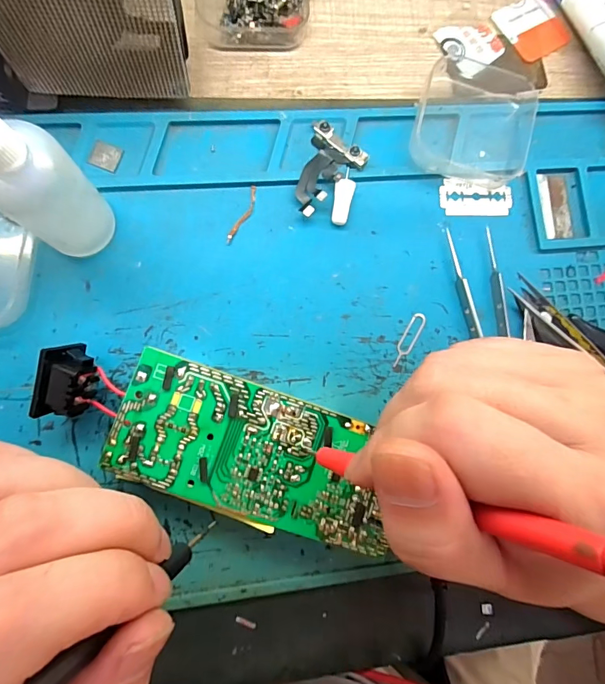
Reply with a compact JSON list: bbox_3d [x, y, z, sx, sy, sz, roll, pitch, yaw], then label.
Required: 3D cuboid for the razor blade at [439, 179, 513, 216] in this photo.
[{"bbox_3d":[0.100,-0.083,0.235,0.042,0.004,0.021,0,83,-6],"label":"razor blade"}]

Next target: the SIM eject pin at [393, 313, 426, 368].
[{"bbox_3d":[0.058,-0.001,0.221,0.009,0.004,0.033,31,81,-1],"label":"SIM eject pin"}]

